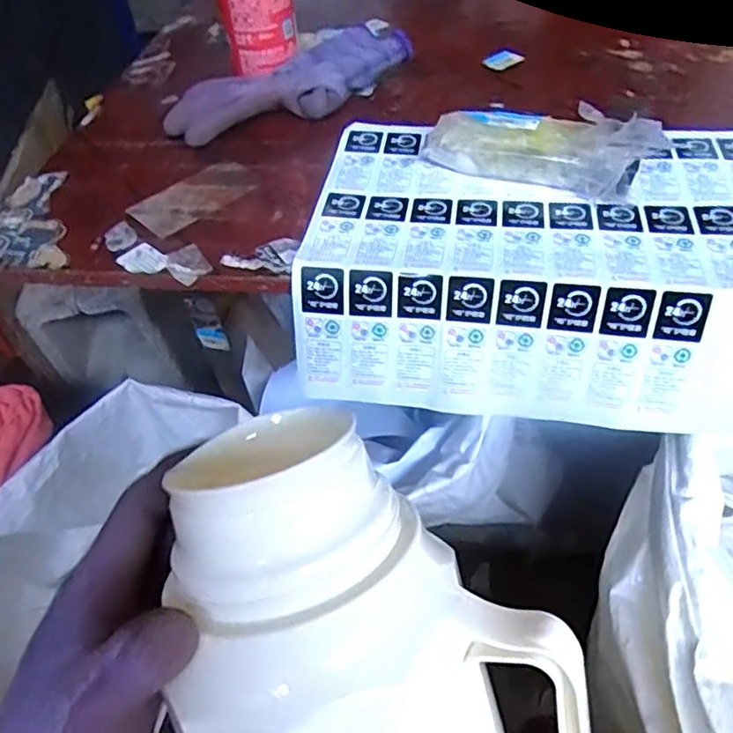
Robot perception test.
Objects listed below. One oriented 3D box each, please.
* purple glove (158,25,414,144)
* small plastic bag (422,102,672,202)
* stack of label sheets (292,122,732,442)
[{"bbox_3d":[-0.063,-0.221,0.484,0.196,0.035,0.079,-19,53,-8],"label":"purple glove"},{"bbox_3d":[0.111,-0.149,0.405,0.152,0.048,0.050,17,56,19],"label":"small plastic bag"},{"bbox_3d":[0.120,-0.065,0.420,0.304,0.090,0.198,6,51,11],"label":"stack of label sheets"}]

